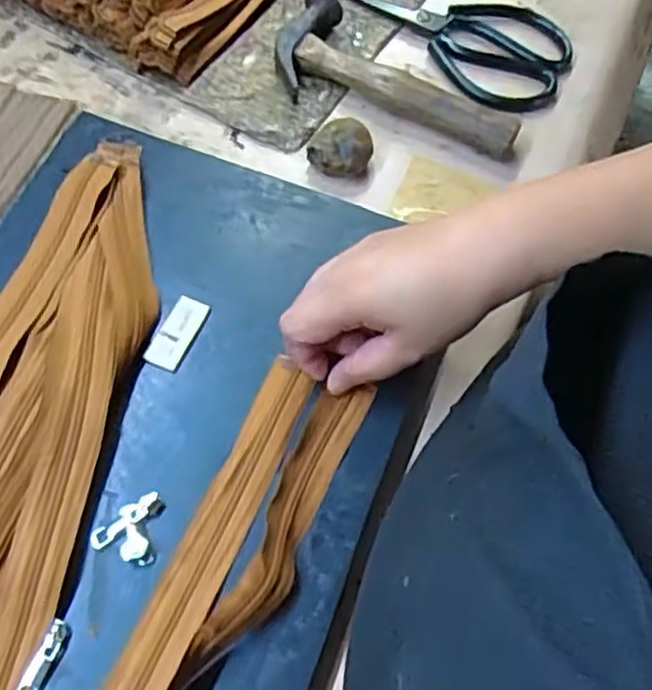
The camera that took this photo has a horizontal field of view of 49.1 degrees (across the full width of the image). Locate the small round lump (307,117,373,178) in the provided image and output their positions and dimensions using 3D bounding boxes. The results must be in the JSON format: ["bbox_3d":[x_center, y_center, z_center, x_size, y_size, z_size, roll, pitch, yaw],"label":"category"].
[{"bbox_3d":[0.011,-0.144,0.527,0.045,0.030,0.037,13,64,3],"label":"small round lump"}]

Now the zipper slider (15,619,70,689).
[{"bbox_3d":[-0.143,0.160,0.360,0.010,0.004,0.041,22,65,7],"label":"zipper slider"}]

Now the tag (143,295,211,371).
[{"bbox_3d":[-0.092,-0.009,0.442,0.023,0.004,0.048,23,65,8],"label":"tag"}]

